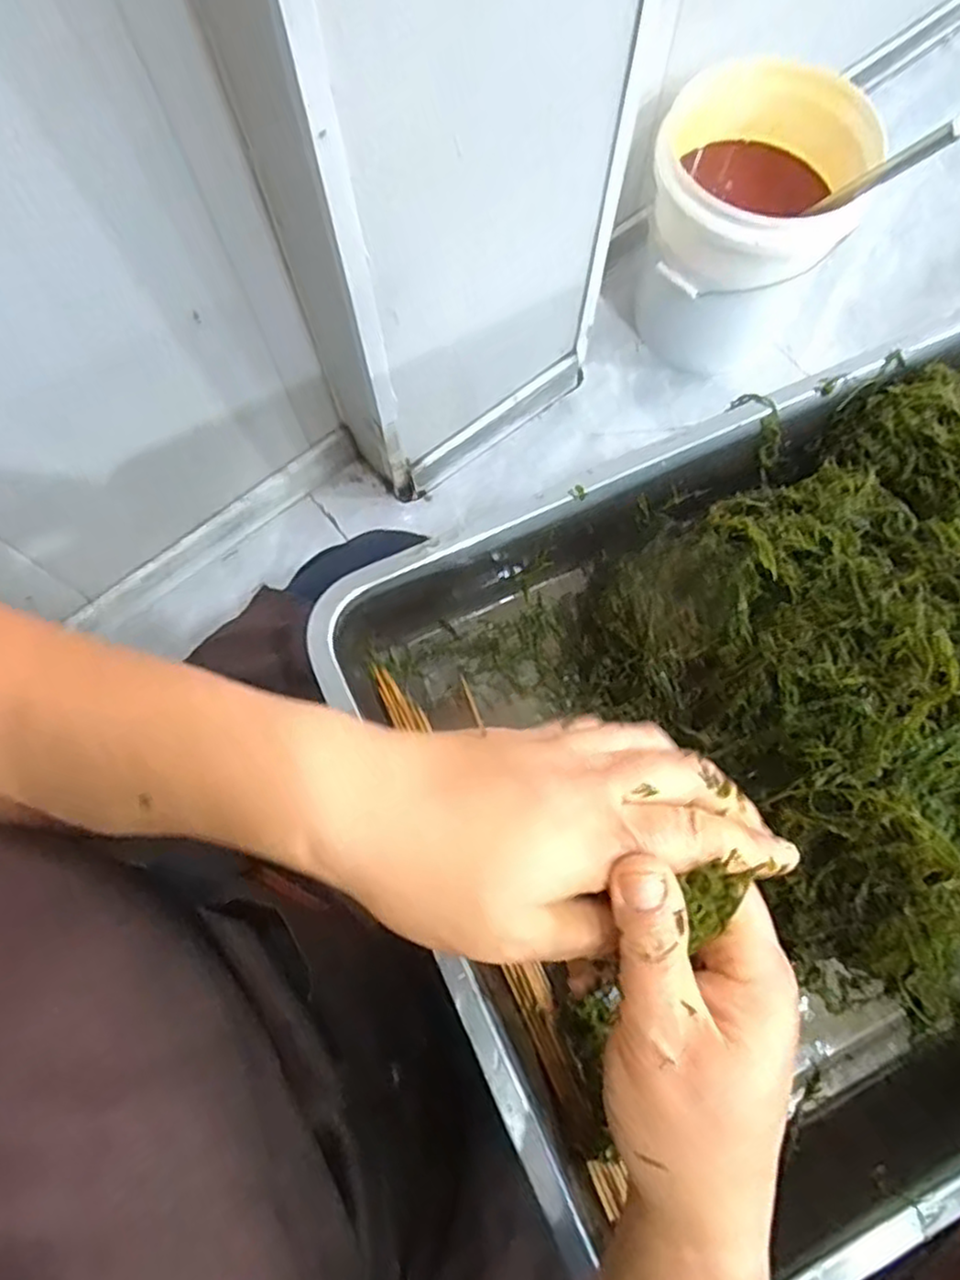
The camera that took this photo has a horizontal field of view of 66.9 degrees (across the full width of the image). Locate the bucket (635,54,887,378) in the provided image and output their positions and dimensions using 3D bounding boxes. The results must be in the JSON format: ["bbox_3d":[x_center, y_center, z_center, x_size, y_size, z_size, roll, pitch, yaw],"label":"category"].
[{"bbox_3d":[0.388,-0.618,1.080,0.272,0.270,0.273,0,74,0],"label":"bucket"}]

